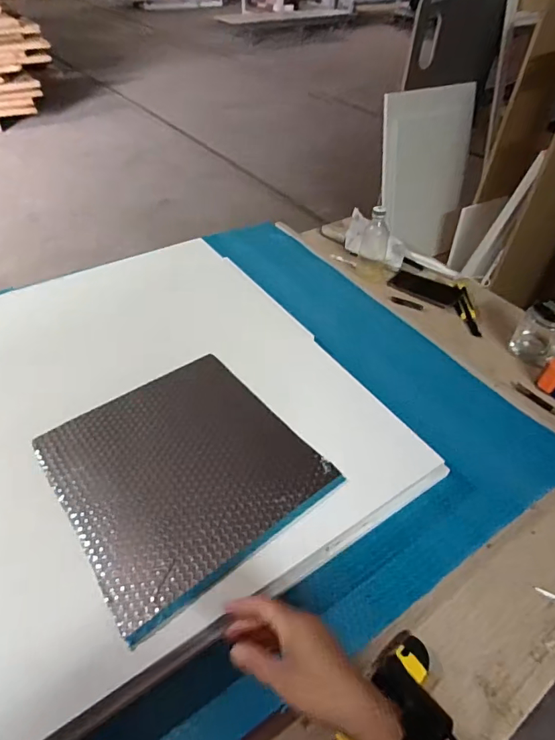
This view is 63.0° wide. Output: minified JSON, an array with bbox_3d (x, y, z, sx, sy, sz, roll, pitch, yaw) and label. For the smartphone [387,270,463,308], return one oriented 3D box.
[{"bbox_3d":[0.376,-0.210,1.155,0.172,0.008,0.097,26,49,21],"label":"smartphone"}]

